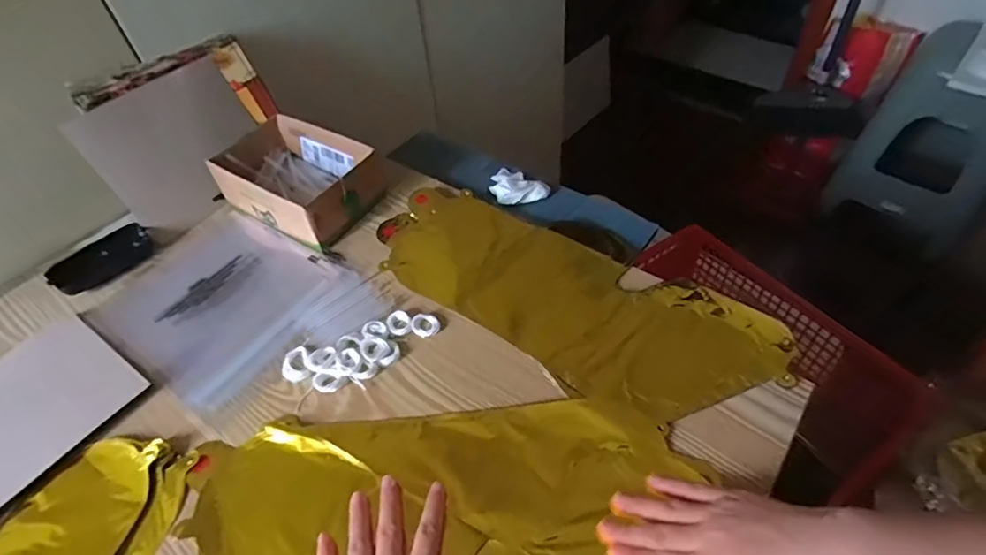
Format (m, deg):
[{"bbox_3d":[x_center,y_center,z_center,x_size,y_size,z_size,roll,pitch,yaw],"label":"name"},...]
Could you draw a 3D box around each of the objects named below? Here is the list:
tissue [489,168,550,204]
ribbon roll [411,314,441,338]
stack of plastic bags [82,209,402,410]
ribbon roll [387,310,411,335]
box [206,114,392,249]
[{"bbox_3d":[0.028,-0.119,0.678,0.078,0.020,0.060,26,57,25],"label":"tissue"},{"bbox_3d":[-0.069,0.048,0.532,0.027,0.006,0.028,-3,49,3],"label":"ribbon roll"},{"bbox_3d":[-0.285,0.029,0.580,0.298,0.014,0.214,26,57,25],"label":"stack of plastic bags"},{"bbox_3d":[-0.097,0.046,0.535,0.023,0.005,0.028,-11,49,-4],"label":"ribbon roll"},{"bbox_3d":[-0.245,-0.127,0.658,0.191,0.063,0.133,23,55,23],"label":"box"}]

